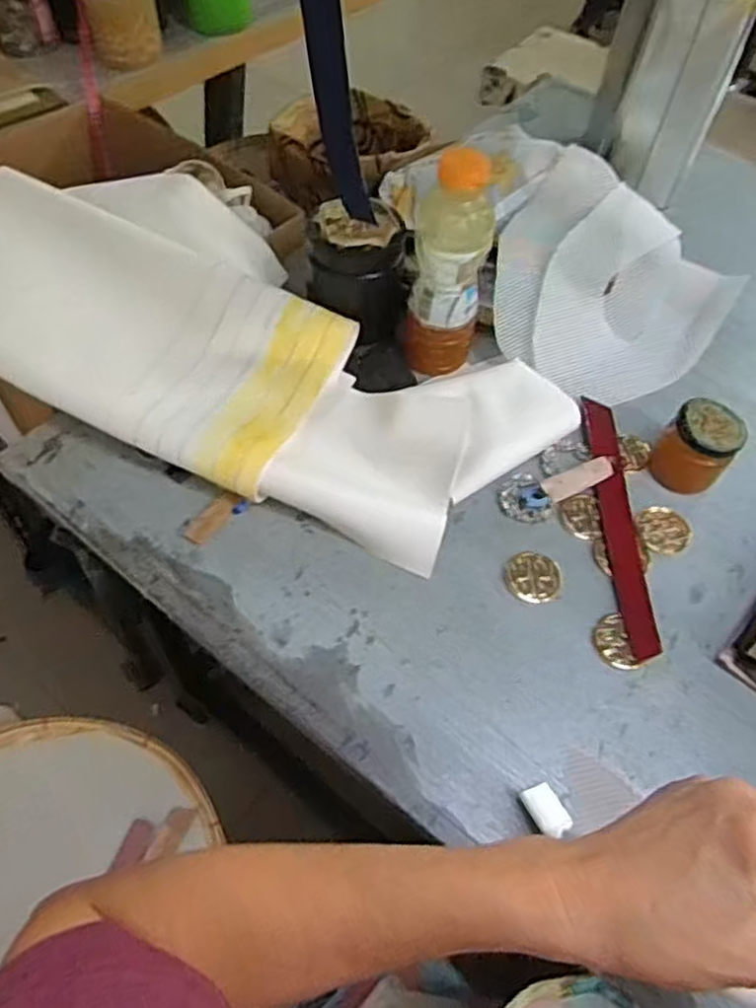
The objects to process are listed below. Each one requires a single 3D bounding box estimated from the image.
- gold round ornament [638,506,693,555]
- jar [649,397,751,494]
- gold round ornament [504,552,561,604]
[{"bbox_3d":[0.248,0.023,0.622,0.044,0.008,0.042,2,56,-2],"label":"gold round ornament"},{"bbox_3d":[0.279,-0.050,0.629,0.058,0.064,0.056,2,56,-2],"label":"jar"},{"bbox_3d":[0.129,0.058,0.595,0.044,0.004,0.045,2,56,-2],"label":"gold round ornament"}]

